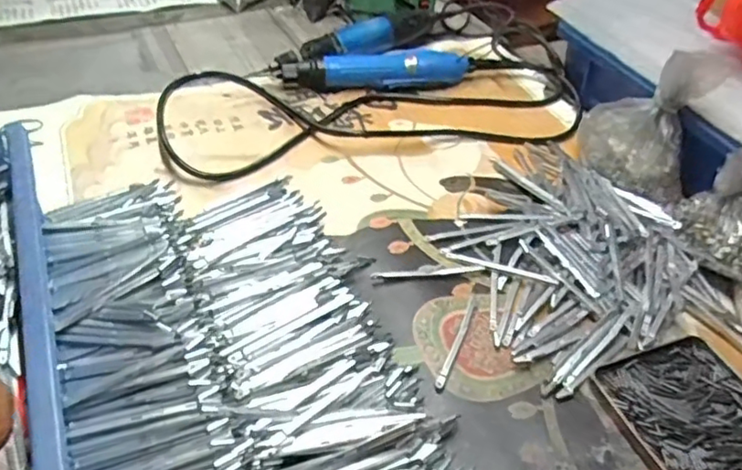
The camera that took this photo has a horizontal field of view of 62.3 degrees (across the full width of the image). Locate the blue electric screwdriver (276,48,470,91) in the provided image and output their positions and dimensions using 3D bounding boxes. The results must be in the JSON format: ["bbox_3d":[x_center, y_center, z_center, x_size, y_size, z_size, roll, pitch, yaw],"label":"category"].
[{"bbox_3d":[0.006,-0.182,0.677,0.205,0.032,0.044,-3,41,-6],"label":"blue electric screwdriver"}]

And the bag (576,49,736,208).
[{"bbox_3d":[0.239,-0.102,0.537,0.099,0.116,0.081,20,44,18],"label":"bag"}]

